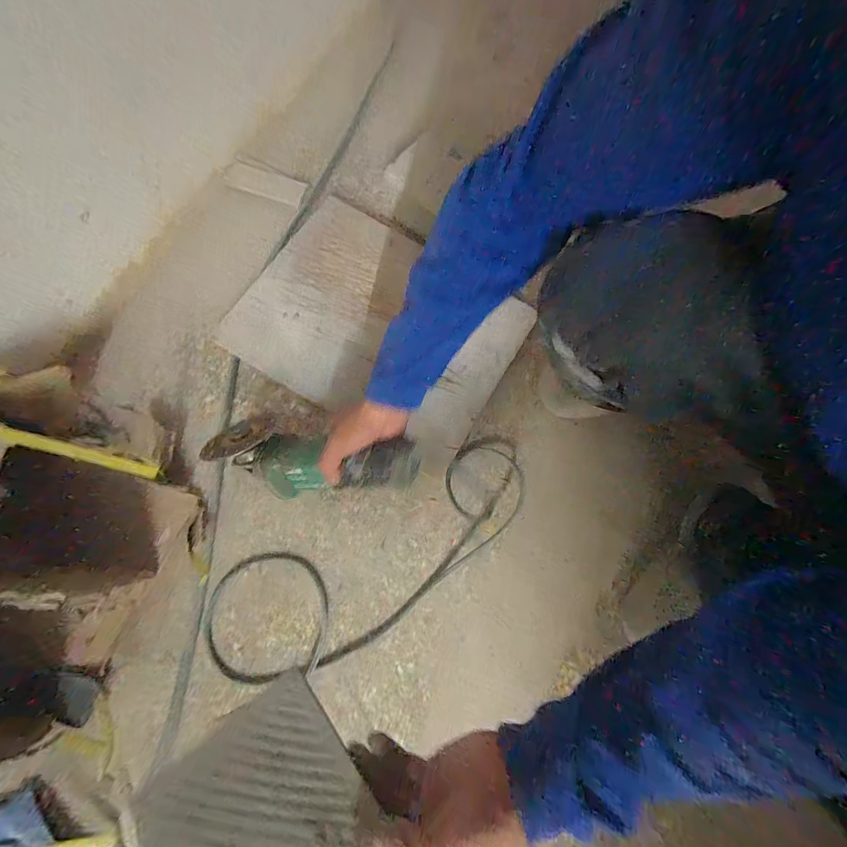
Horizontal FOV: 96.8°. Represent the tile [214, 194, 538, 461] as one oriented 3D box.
[{"bbox_3d":[-0.072,-0.158,0.598,0.414,0.020,0.320,33,77,8],"label":"tile"}]

